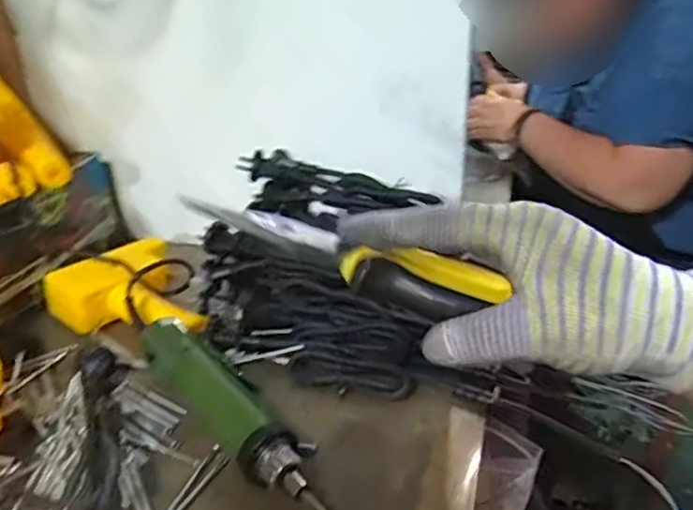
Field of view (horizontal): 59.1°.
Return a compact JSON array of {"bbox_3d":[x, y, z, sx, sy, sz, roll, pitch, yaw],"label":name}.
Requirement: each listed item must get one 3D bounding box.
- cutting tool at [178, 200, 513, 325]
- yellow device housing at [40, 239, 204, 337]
[{"bbox_3d":[0.000,0.000,0.307,0.158,0.016,0.044,20,29,4],"label":"cutting tool"},{"bbox_3d":[-0.217,0.039,0.585,0.122,0.048,0.149,-15,30,-26],"label":"yellow device housing"}]

